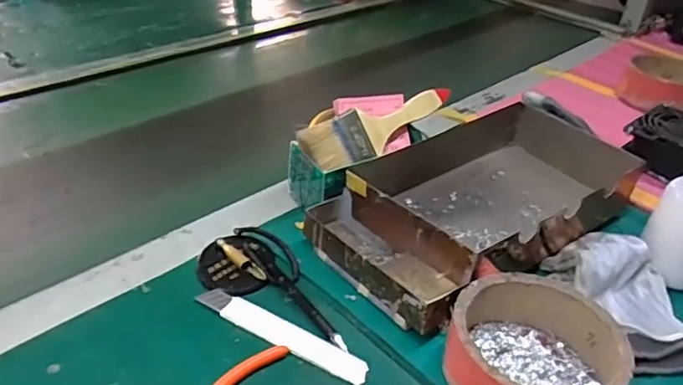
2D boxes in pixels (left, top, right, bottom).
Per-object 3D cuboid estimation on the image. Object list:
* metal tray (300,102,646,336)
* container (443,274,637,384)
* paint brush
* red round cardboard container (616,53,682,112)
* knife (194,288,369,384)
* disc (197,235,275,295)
[{"bbox_3d":[0.140,0.001,0.582,0.335,0.062,0.173,-22,41,-33],"label":"metal tray"},{"bbox_3d":[0.141,0.122,0.419,0.116,0.055,0.119,3,34,-2],"label":"container"},{"bbox_3d":[0.042,-0.068,0.601,0.186,0.052,0.009,-18,2,-28],"label":"paint brush"},{"bbox_3d":[0.486,-0.163,0.850,0.115,0.050,0.105,23,38,26],"label":"red round cardboard container"},{"bbox_3d":[-0.049,0.113,0.457,0.152,0.010,0.023,20,37,22],"label":"knife"},{"bbox_3d":[-0.095,0.063,0.510,0.065,0.014,0.061,3,34,-2],"label":"disc"}]

